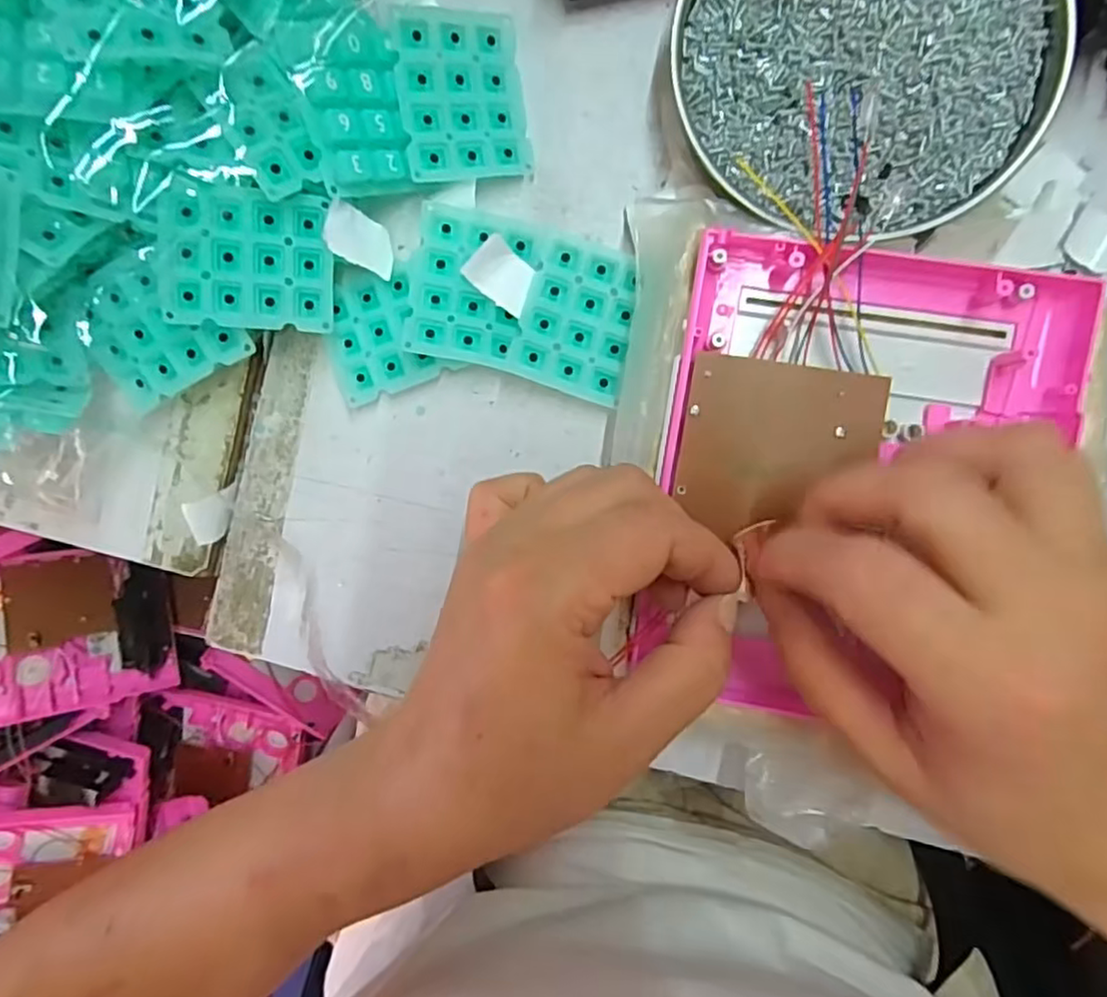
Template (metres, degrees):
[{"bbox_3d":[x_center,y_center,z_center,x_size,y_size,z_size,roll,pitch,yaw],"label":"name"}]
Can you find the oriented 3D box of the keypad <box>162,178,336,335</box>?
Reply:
[{"bbox_3d":[-0.114,-0.090,0.250,0.058,0.004,0.049,1,98,-17],"label":"keypad"}]

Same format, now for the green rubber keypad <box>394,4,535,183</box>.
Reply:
[{"bbox_3d":[-0.035,-0.157,0.260,0.049,0.004,0.059,-12,103,-22],"label":"green rubber keypad"}]

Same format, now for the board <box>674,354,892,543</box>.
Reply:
[{"bbox_3d":[0.079,-0.018,0.235,0.066,0.004,0.060,8,94,4],"label":"board"}]

